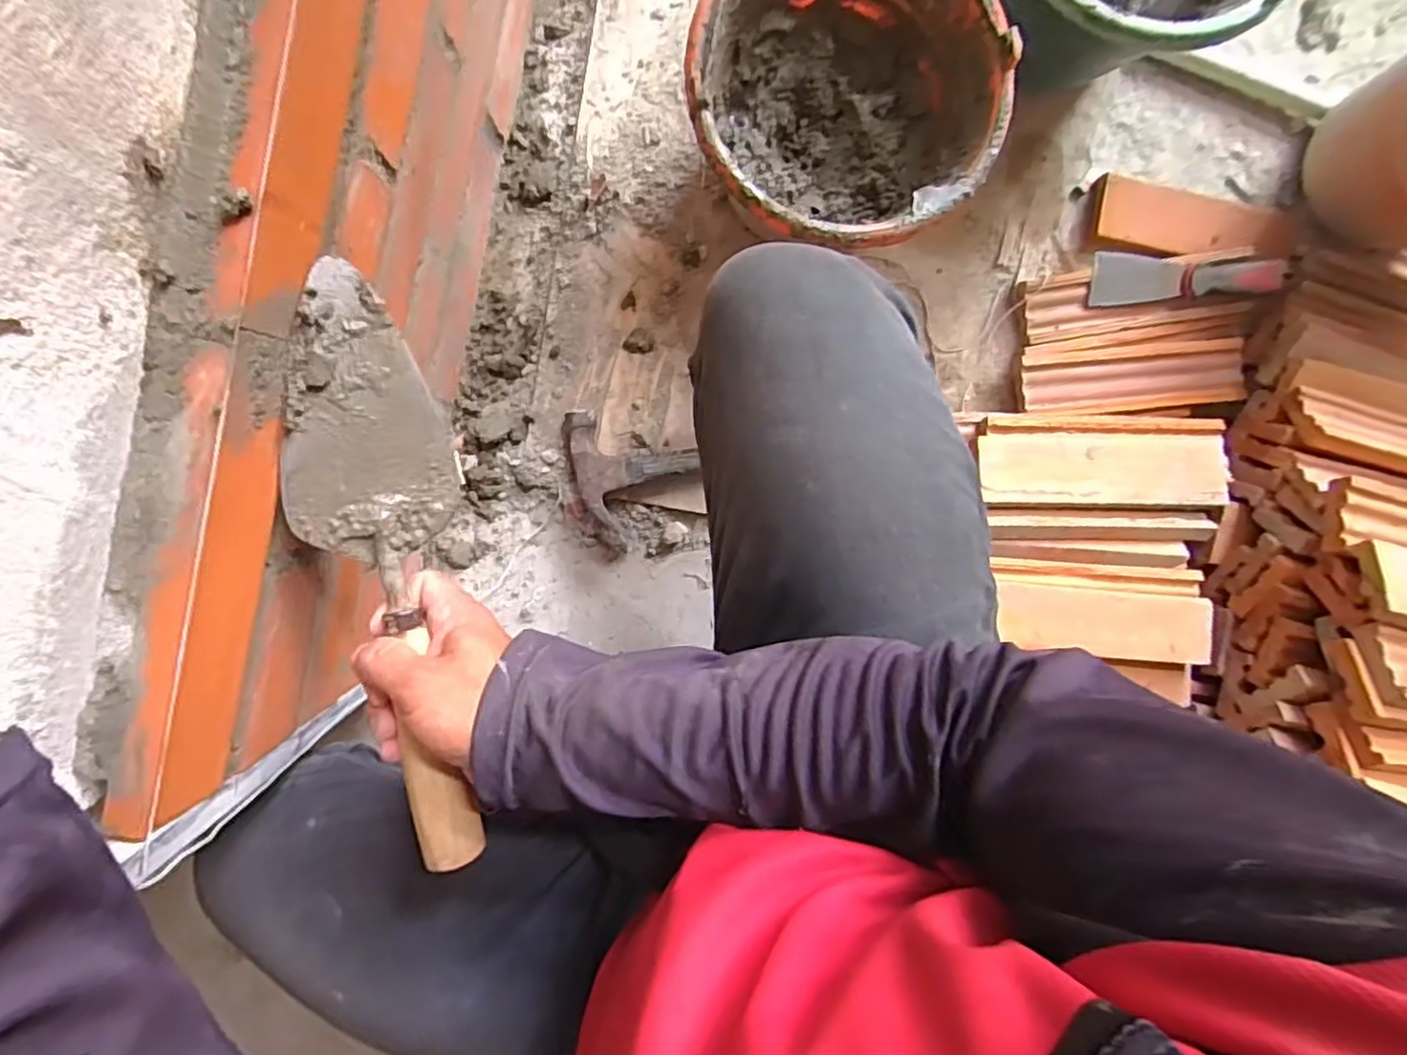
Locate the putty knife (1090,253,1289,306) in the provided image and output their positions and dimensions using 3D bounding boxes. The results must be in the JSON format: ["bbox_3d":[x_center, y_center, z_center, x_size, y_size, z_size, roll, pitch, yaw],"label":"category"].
[{"bbox_3d":[0.484,-0.250,0.673,0.183,0.035,0.050,-1,94,-6],"label":"putty knife"}]

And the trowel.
[{"bbox_3d":[-0.169,0.025,0.361,0.079,0.056,0.306,-11,89,-5],"label":"trowel"}]

